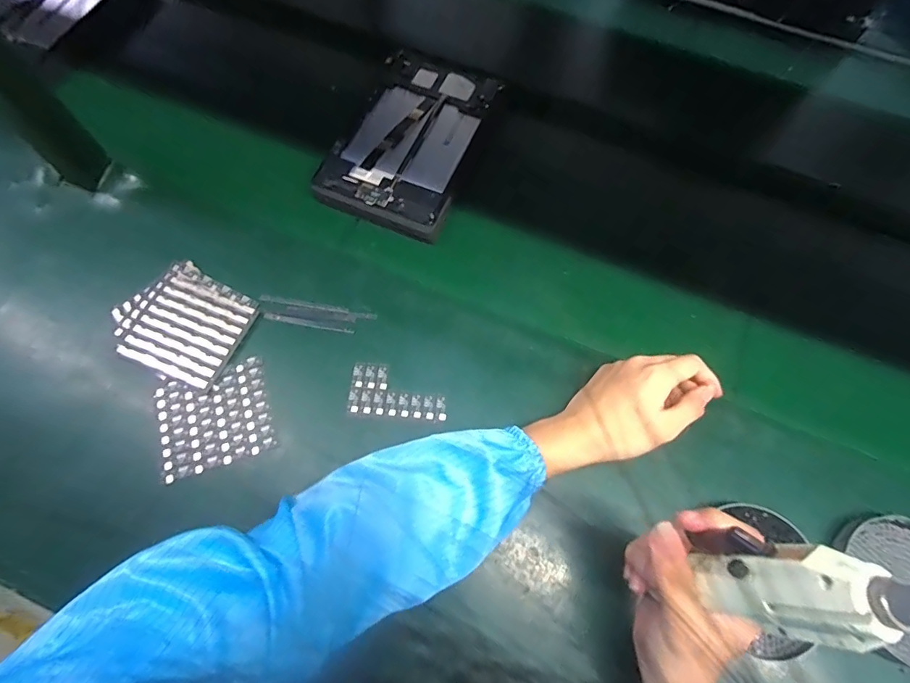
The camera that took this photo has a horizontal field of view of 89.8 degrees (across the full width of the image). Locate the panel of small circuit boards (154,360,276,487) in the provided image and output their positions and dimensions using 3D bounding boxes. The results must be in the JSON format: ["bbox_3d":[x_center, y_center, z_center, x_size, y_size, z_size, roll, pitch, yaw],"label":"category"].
[{"bbox_3d":[-0.230,0.072,0.436,0.100,0.006,0.093,-17,69,-11],"label":"panel of small circuit boards"}]

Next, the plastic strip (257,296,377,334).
[{"bbox_3d":[-0.147,-0.028,0.480,0.120,0.004,0.030,10,66,0],"label":"plastic strip"}]

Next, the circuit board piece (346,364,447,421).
[{"bbox_3d":[-0.055,0.050,0.450,0.093,0.004,0.050,6,66,-1],"label":"circuit board piece"}]

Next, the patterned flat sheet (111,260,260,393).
[{"bbox_3d":[-0.280,-0.020,0.471,0.134,0.009,0.109,27,68,8],"label":"patterned flat sheet"}]

